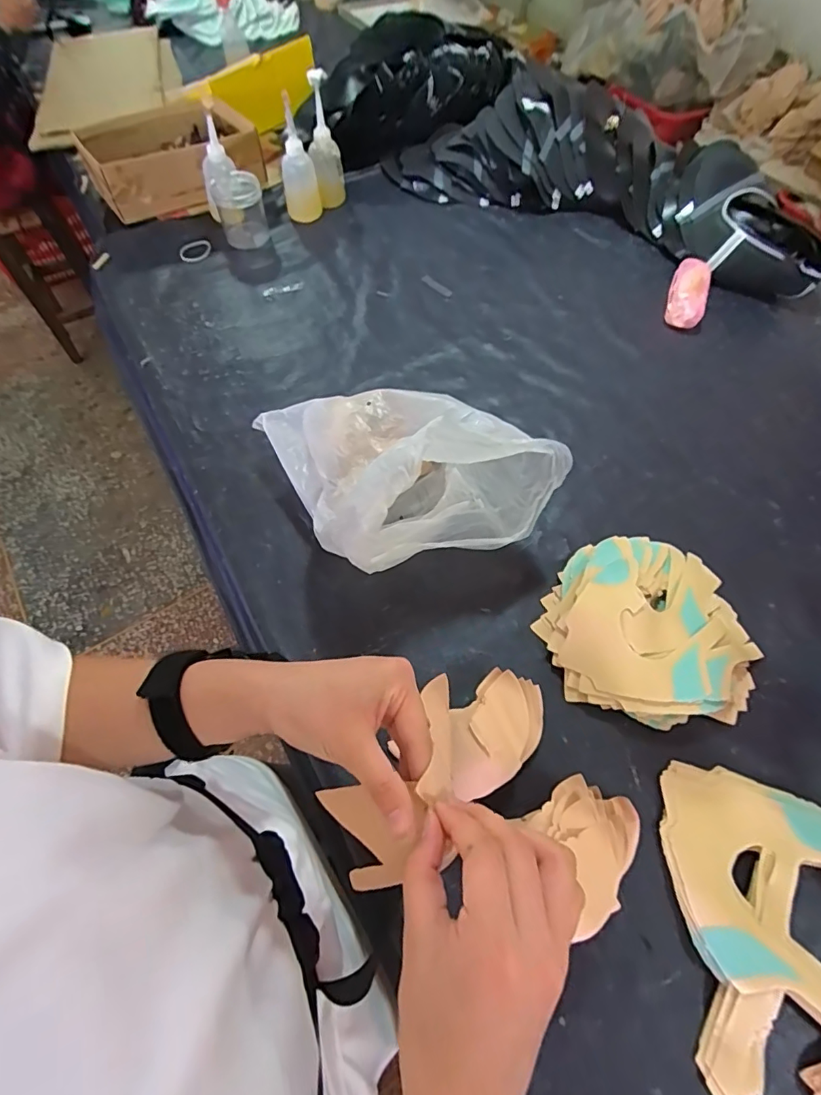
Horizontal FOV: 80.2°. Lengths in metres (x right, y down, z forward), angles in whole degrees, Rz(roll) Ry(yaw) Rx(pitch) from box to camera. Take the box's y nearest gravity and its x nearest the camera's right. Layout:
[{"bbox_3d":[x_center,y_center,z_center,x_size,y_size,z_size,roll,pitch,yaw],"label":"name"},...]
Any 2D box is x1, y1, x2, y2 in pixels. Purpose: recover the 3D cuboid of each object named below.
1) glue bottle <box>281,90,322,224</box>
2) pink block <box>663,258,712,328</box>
[{"bbox_3d":[-0.205,-0.697,0.892,0.065,0.163,0.058,-10,61,-7],"label":"glue bottle"},{"bbox_3d":[0.468,-0.429,0.821,0.061,0.042,0.148,21,62,10],"label":"pink block"}]

